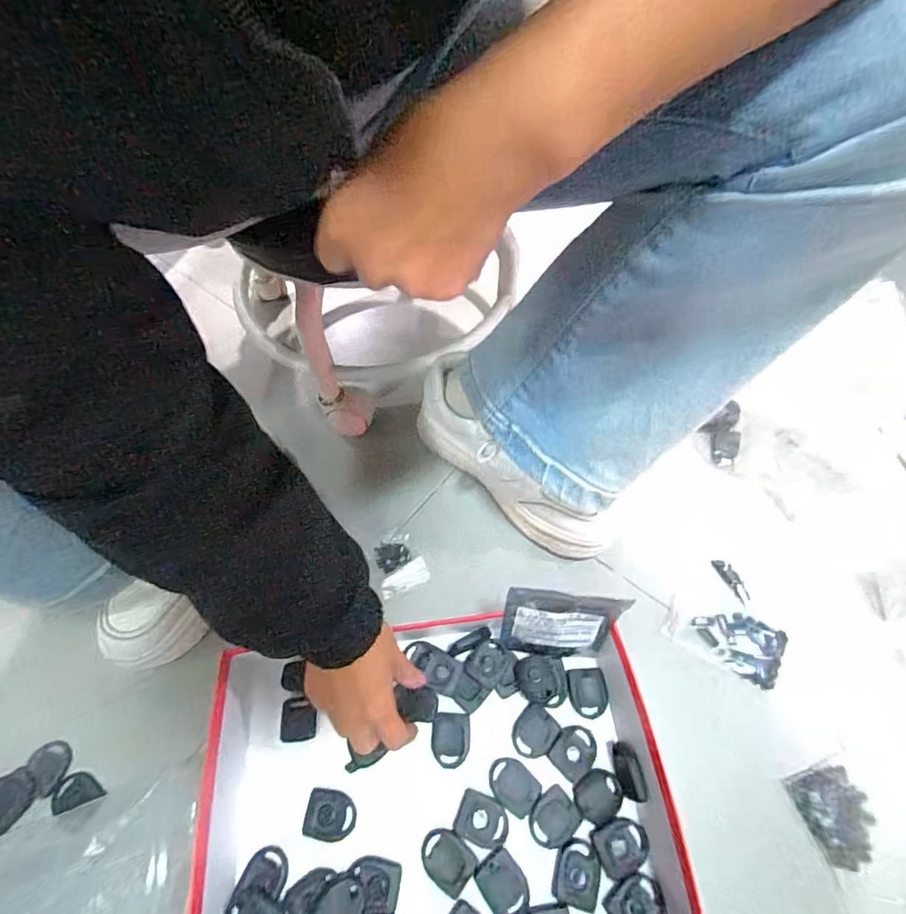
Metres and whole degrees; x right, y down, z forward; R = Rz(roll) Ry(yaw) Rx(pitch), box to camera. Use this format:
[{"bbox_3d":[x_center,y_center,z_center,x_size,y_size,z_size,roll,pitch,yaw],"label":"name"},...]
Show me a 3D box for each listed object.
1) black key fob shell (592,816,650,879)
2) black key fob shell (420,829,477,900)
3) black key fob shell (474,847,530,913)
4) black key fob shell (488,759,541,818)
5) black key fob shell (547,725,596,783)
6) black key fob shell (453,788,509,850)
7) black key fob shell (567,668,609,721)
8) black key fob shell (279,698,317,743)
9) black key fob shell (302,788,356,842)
[{"bbox_3d":[0.126,0.293,0.354,0.039,0.004,0.032,-19,61,-10],"label":"black key fob shell"},{"bbox_3d":[-0.005,0.293,0.344,0.039,0.004,0.030,36,66,20],"label":"black key fob shell"},{"bbox_3d":[0.037,0.309,0.340,0.029,0.004,0.038,-35,65,-18],"label":"black key fob shell"},{"bbox_3d":[0.047,0.258,0.371,0.040,0.004,0.030,34,65,19],"label":"black key fob shell"},{"bbox_3d":[0.098,0.239,0.382,0.031,0.004,0.039,34,65,19],"label":"black key fob shell"},{"bbox_3d":[0.023,0.278,0.360,0.039,0.004,0.032,21,62,13],"label":"black key fob shell"},{"bbox_3d":[0.116,0.201,0.403,0.033,0.004,0.038,-5,59,-2],"label":"black key fob shell"},{"bbox_3d":[-0.132,0.223,0.401,0.028,0.004,0.033,-9,60,-5],"label":"black key fob shell"},{"bbox_3d":[-0.094,0.277,0.364,0.037,0.013,0.031,10,60,6],"label":"black key fob shell"}]

